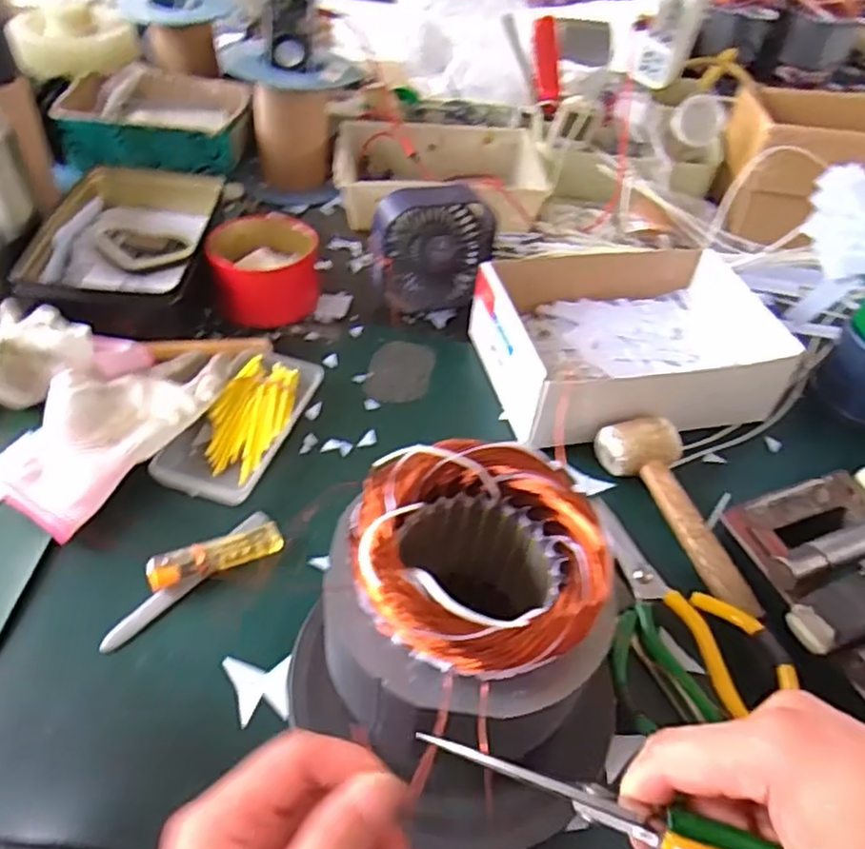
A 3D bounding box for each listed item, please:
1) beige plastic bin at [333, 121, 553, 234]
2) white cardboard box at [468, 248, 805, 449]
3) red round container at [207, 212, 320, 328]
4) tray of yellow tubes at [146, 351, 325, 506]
[{"bbox_3d":[0.009,-0.302,0.833,0.246,0.068,0.192,4,47,-2],"label":"beige plastic bin"},{"bbox_3d":[0.176,-0.084,0.624,0.252,0.073,0.197,-11,49,-16],"label":"white cardboard box"},{"bbox_3d":[-0.165,-0.152,0.673,0.103,0.061,0.096,-7,47,-14],"label":"red round container"},{"bbox_3d":[-0.152,-0.004,0.556,0.071,0.018,0.159,18,48,11],"label":"tray of yellow tubes"}]

